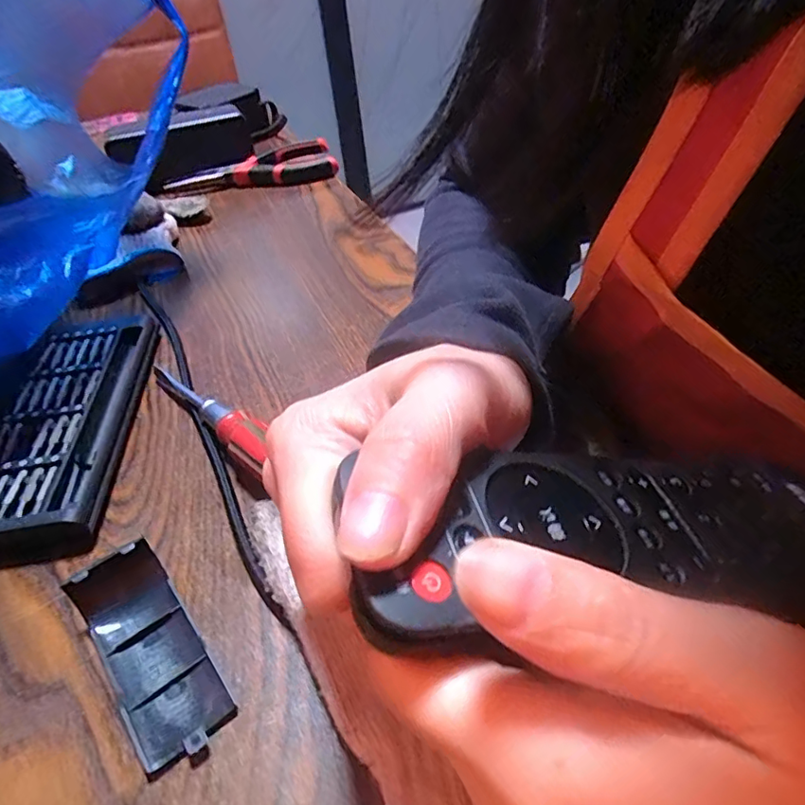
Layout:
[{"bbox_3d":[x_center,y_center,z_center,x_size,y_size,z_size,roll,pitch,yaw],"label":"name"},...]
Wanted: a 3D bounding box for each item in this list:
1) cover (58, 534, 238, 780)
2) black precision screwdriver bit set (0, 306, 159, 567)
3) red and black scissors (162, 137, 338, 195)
[{"bbox_3d":[-0.085,0.081,0.182,0.029,0.018,0.070,-32,47,-25],"label":"cover"},{"bbox_3d":[-0.168,0.002,0.277,0.062,0.012,0.187,-9,42,-2],"label":"black precision screwdriver bit set"},{"bbox_3d":[-0.135,-0.210,0.507,0.156,0.013,0.056,-26,63,-17],"label":"red and black scissors"}]

